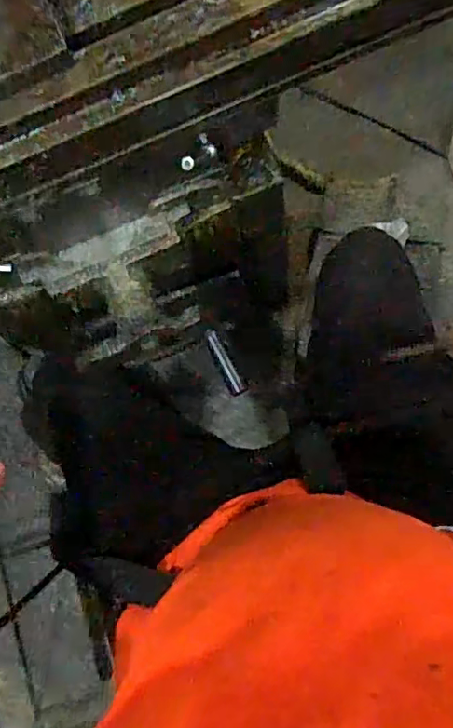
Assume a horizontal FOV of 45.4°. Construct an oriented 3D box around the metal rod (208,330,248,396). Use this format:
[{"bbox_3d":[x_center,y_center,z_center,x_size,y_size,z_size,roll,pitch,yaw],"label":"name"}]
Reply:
[{"bbox_3d":[-0.002,-0.001,0.604,0.017,0.018,0.076,-28,83,2],"label":"metal rod"}]

